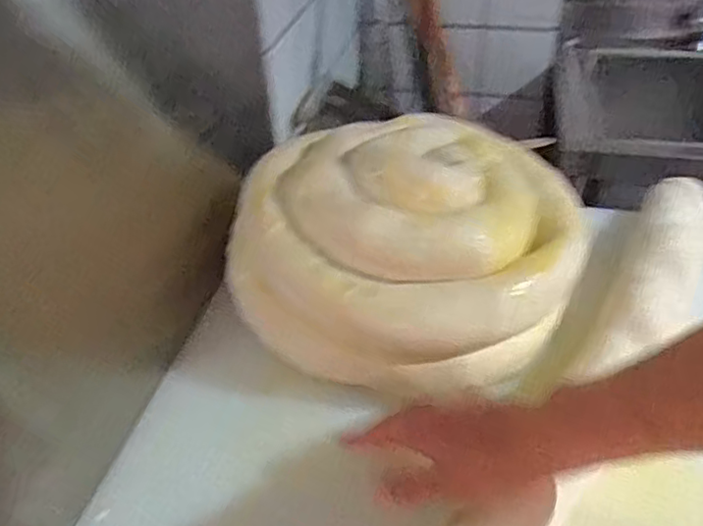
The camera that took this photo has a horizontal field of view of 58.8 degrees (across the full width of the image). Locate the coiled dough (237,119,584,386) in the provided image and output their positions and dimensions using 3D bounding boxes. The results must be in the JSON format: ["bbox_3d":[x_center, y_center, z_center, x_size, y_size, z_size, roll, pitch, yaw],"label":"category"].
[{"bbox_3d":[0.050,-0.026,0.625,0.346,0.158,0.264,3,39,8],"label":"coiled dough"}]

